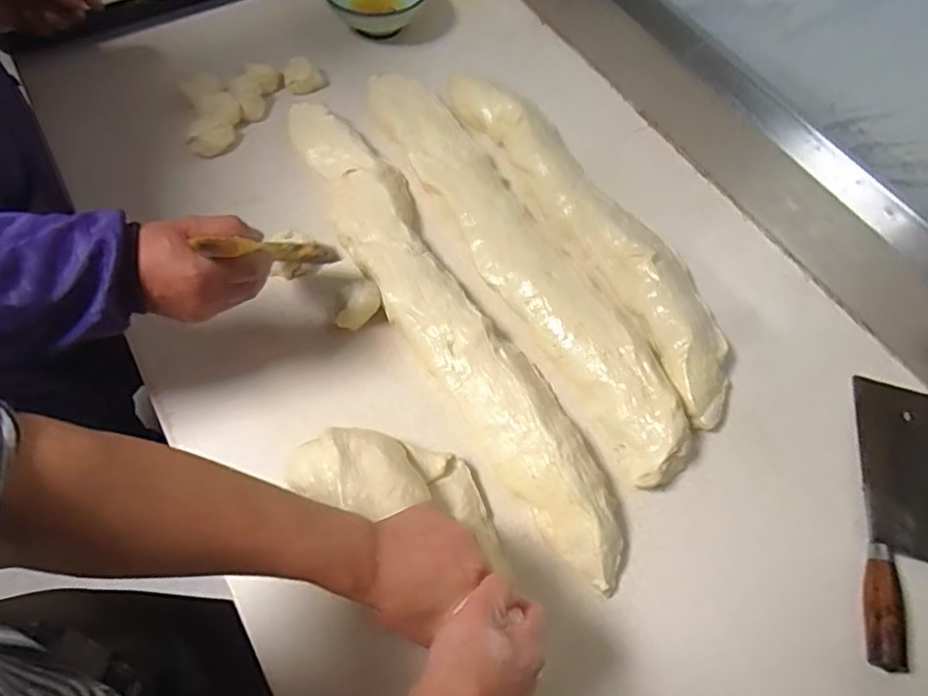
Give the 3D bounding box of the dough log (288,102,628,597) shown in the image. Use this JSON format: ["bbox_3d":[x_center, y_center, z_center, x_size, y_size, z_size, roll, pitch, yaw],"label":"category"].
[{"bbox_3d":[-0.029,-0.048,0.662,0.111,0.051,0.665,-28,66,-16],"label":"dough log"}]

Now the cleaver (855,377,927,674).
[{"bbox_3d":[0.445,0.163,0.586,0.101,0.028,0.296,16,63,7],"label":"cleaver"}]

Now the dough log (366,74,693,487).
[{"bbox_3d":[0.053,-0.122,0.715,0.120,0.052,0.632,-25,66,-14],"label":"dough log"}]

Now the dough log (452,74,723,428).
[{"bbox_3d":[0.151,-0.168,0.733,0.120,0.049,0.580,-23,65,-14],"label":"dough log"}]

